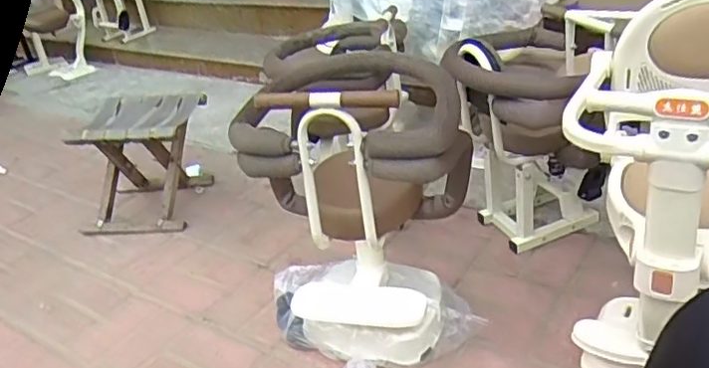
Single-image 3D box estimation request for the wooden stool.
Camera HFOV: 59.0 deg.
[{"bbox_3d":[-0.526,-0.067,1.597,0.298,0.275,0.277,-2,28,10],"label":"wooden stool"}]

